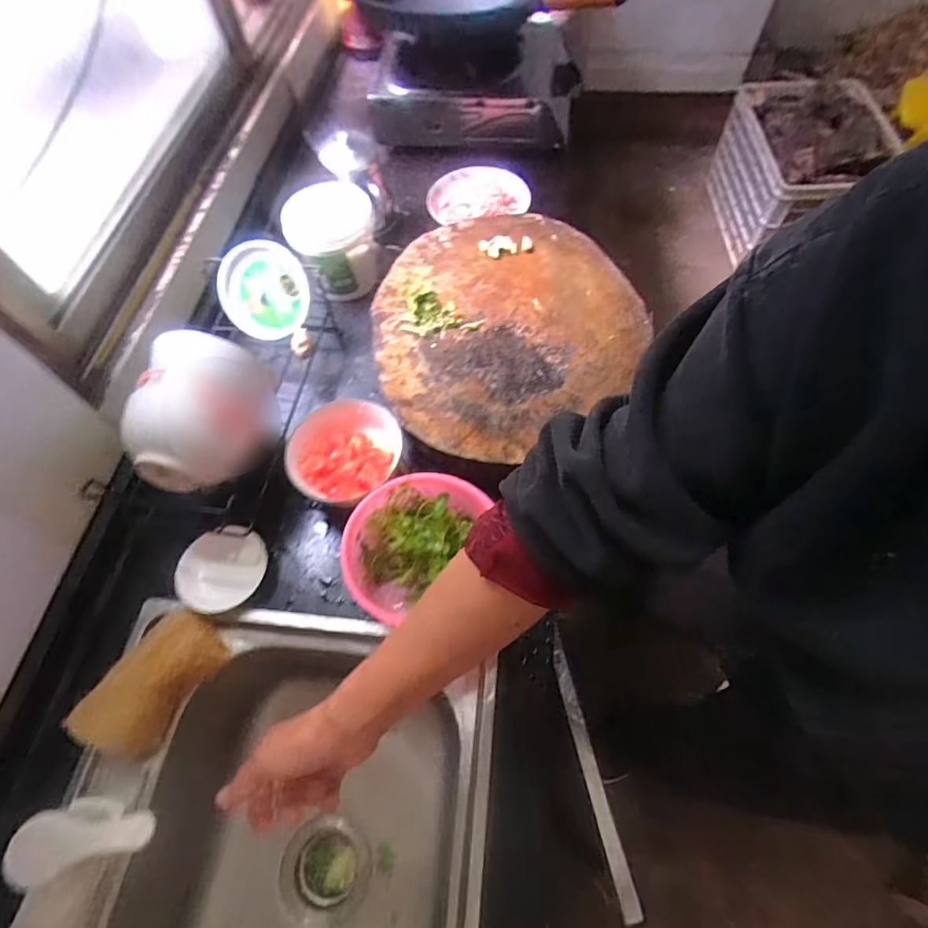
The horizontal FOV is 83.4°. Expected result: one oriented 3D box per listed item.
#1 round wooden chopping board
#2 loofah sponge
[{"bbox_3d":[0.041,-0.196,0.703,0.360,0.037,0.349,-1,61,2],"label":"round wooden chopping board"},{"bbox_3d":[-0.327,0.226,0.543,0.085,0.049,0.152,25,65,15],"label":"loofah sponge"}]

